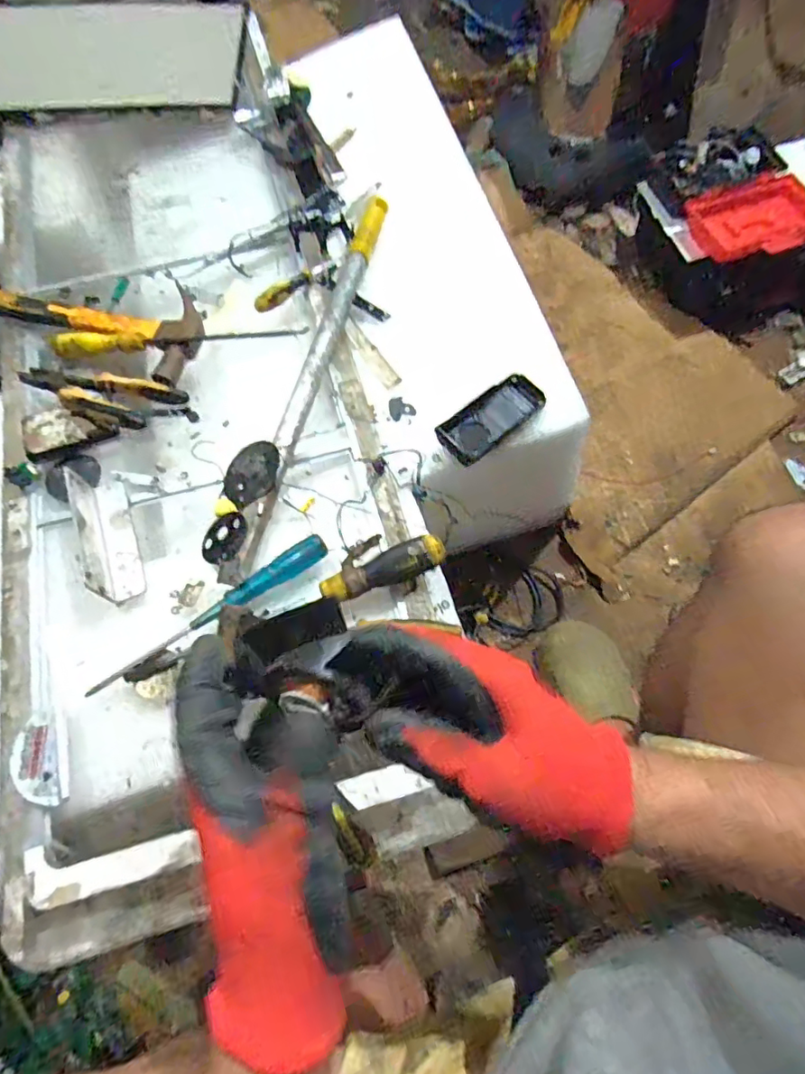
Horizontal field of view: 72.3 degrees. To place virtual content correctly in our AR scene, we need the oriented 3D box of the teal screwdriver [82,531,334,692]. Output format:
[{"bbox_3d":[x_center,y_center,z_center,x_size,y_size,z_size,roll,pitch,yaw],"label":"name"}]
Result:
[{"bbox_3d":[-0.175,0.073,0.513,0.242,0.026,0.023,-35,71,-12],"label":"teal screwdriver"}]

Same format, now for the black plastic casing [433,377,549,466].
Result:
[{"bbox_3d":[0.095,-0.130,0.597,0.118,0.017,0.057,-38,72,-13],"label":"black plastic casing"}]

